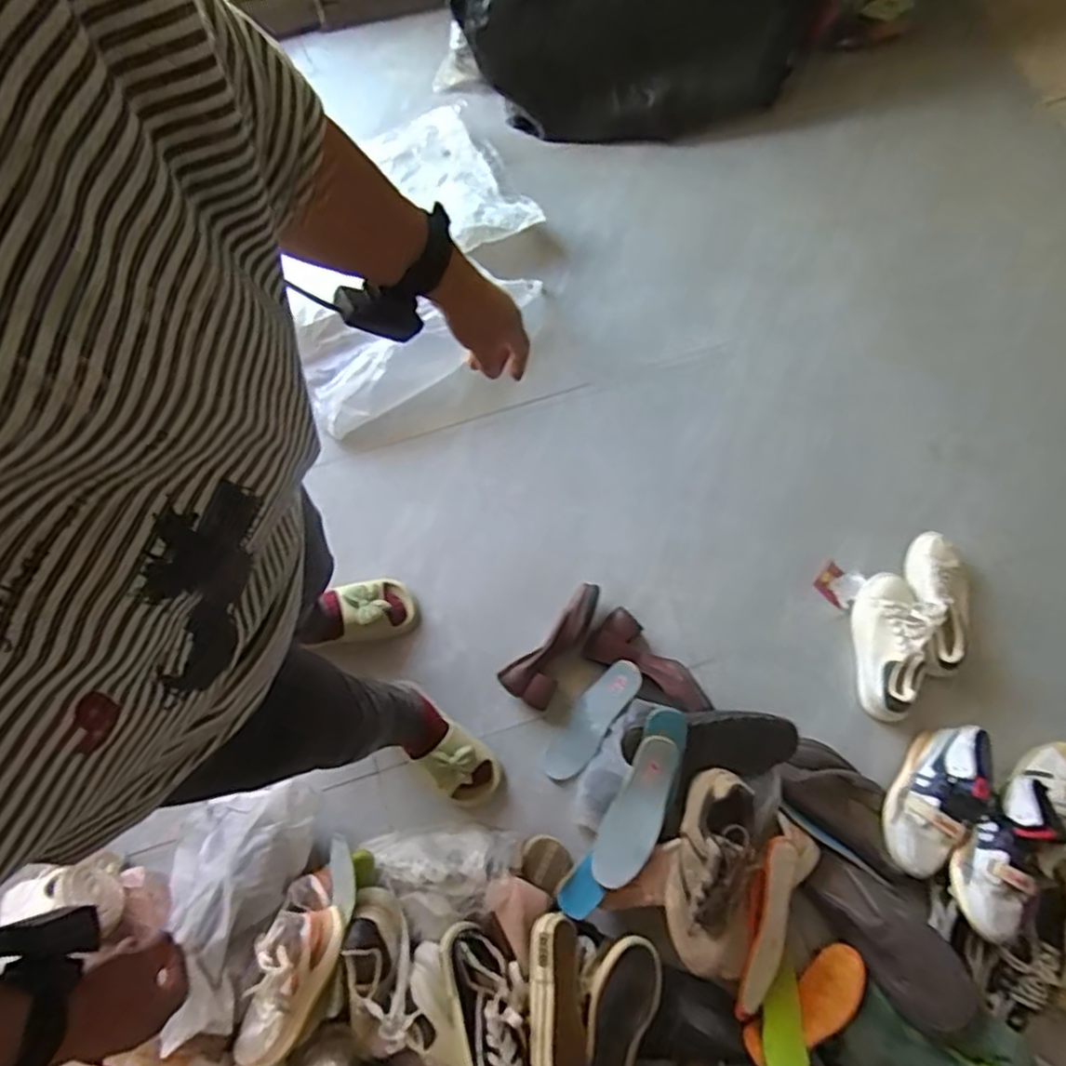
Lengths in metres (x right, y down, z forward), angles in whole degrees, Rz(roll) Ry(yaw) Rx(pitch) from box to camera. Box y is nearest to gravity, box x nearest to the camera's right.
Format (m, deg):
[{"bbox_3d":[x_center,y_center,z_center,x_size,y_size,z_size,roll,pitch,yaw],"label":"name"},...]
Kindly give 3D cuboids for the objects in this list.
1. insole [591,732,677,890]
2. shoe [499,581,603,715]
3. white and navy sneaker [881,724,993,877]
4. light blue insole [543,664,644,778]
[{"bbox_3d":[0.165,0.432,1.067,0.080,0.026,0.226,28,77,7],"label":"insole"},{"bbox_3d":[0.035,0.192,1.222,0.092,0.081,0.228,30,75,10],"label":"shoe"},{"bbox_3d":[0.651,0.421,1.108,0.101,0.092,0.256,31,75,10],"label":"white and navy sneaker"},{"bbox_3d":[0.102,0.327,1.199,0.070,0.013,0.234,36,90,11],"label":"light blue insole"}]

